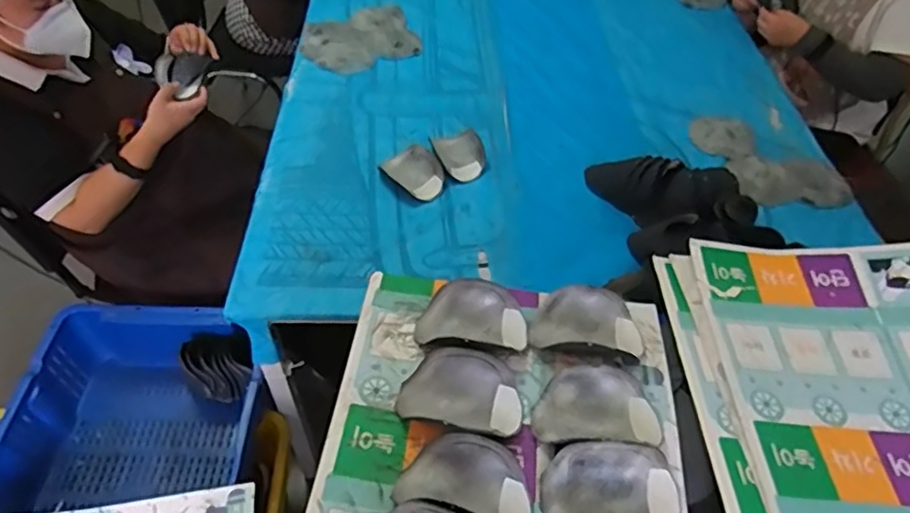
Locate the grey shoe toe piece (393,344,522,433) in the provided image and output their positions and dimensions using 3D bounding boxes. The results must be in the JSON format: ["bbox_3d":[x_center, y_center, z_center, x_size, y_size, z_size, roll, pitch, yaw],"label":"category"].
[{"bbox_3d":[0.010,0.153,0.705,0.139,0.030,0.092,15,50,9],"label":"grey shoe toe piece"}]

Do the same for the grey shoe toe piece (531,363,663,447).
[{"bbox_3d":[0.159,0.170,0.691,0.136,0.028,0.091,-1,49,-4],"label":"grey shoe toe piece"}]

